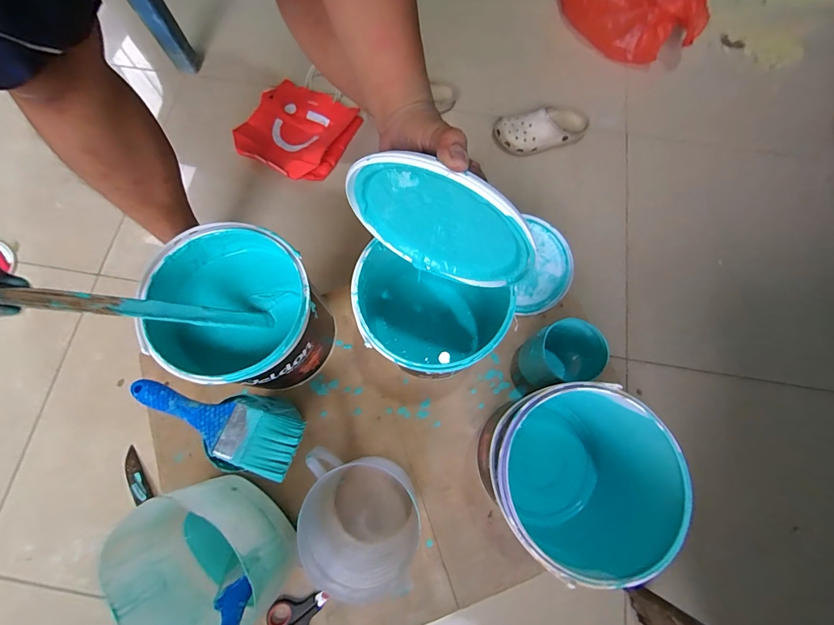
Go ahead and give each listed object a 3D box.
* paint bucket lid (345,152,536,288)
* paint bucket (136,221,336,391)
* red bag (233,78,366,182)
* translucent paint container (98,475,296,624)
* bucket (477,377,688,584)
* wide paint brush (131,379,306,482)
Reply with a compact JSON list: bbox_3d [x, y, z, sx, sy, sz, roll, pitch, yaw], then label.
[{"bbox_3d":[0.018,-0.076,0.323,0.170,0.167,0.014,24,74,8],"label":"paint bucket lid"},{"bbox_3d":[-0.213,0.009,0.482,0.175,0.178,0.179,0,72,0],"label":"paint bucket"},{"bbox_3d":[-0.308,-0.454,0.923,0.258,0.060,0.242,23,75,7],"label":"red bag"},{"bbox_3d":[-0.235,0.289,0.421,0.168,0.143,0.123,42,77,12],"label":"translucent paint container"},{"bbox_3d":[0.172,0.189,0.443,0.179,0.202,0.180,0,72,0],"label":"bucket"},{"bbox_3d":[-0.236,0.131,0.410,0.203,0.014,0.064,13,74,4],"label":"wide paint brush"}]

